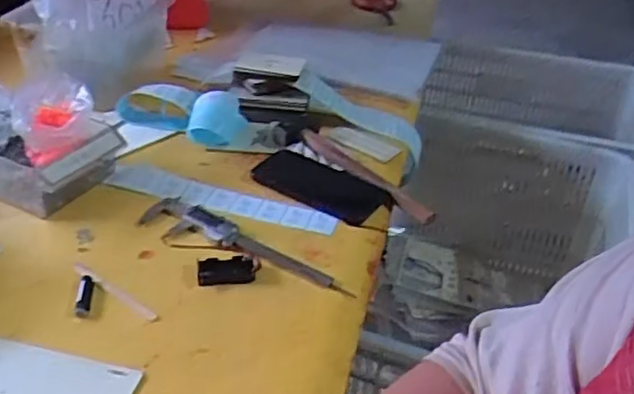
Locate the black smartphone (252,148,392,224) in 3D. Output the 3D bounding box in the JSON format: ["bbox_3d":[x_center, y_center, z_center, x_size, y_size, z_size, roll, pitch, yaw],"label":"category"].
[{"bbox_3d":[0.004,-0.018,0.816,0.165,0.008,0.091,23,38,27],"label":"black smartphone"}]

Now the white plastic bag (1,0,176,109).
[{"bbox_3d":[-0.329,-0.280,0.957,0.187,0.238,0.190,3,34,-2],"label":"white plastic bag"}]

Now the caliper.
[{"bbox_3d":[-0.081,0.049,0.712,0.261,0.012,0.062,21,37,24],"label":"caliper"}]

